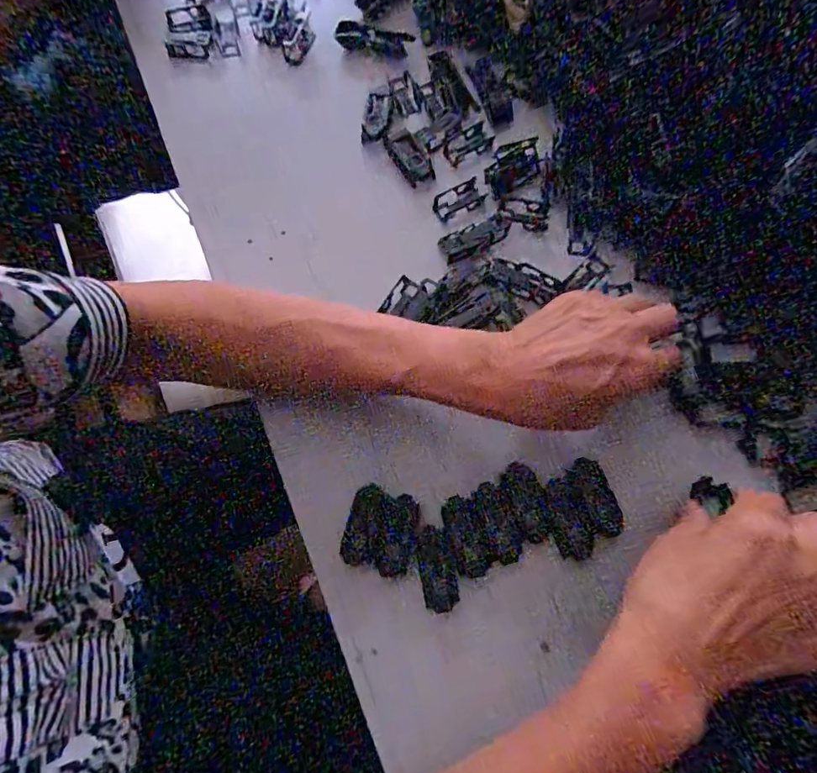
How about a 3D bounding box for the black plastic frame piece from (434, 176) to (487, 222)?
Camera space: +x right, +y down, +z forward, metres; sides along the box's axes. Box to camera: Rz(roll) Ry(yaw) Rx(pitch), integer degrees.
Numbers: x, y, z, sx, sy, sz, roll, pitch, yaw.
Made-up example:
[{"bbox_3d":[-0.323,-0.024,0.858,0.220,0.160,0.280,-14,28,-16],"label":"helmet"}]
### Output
[{"bbox_3d":[0.040,-0.146,0.371,0.041,0.005,0.022,-27,79,-5],"label":"black plastic frame piece"}]

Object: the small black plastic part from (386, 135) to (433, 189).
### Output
[{"bbox_3d":[0.002,-0.183,0.377,0.024,0.004,0.046,-26,79,-5],"label":"small black plastic part"}]

